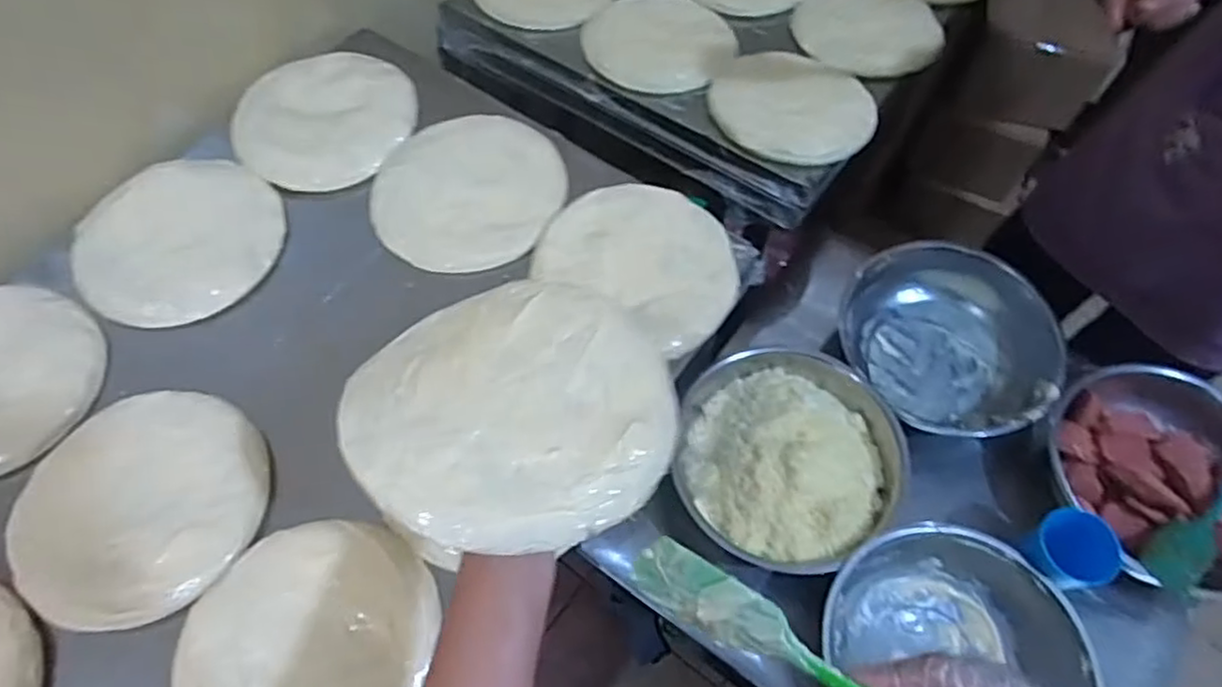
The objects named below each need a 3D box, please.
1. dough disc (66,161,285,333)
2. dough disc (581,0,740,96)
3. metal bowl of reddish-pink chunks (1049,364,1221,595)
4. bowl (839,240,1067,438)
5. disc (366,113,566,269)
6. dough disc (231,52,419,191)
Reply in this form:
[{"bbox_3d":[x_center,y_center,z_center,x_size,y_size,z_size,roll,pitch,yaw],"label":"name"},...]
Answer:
[{"bbox_3d":[-0.455,-0.111,0.745,0.199,0.021,0.192,0,61,0],"label":"dough disc"},{"bbox_3d":[0.067,-0.416,0.977,0.204,0.009,0.198,2,60,-4],"label":"dough disc"},{"bbox_3d":[0.628,0.158,0.821,0.248,0.091,0.257,-18,63,-10],"label":"metal bowl of reddish-pink chunks"},{"bbox_3d":[0.432,0.000,0.913,0.232,0.100,0.249,0,61,0],"label":"bowl"},{"bbox_3d":[-0.159,-0.174,0.782,0.203,0.007,0.202,0,61,0],"label":"disc"},{"bbox_3d":[-0.333,-0.268,0.823,0.187,0.026,0.198,0,61,0],"label":"dough disc"}]

